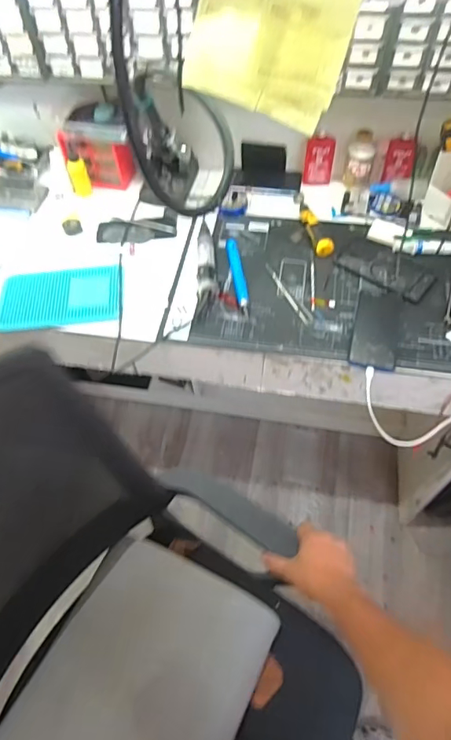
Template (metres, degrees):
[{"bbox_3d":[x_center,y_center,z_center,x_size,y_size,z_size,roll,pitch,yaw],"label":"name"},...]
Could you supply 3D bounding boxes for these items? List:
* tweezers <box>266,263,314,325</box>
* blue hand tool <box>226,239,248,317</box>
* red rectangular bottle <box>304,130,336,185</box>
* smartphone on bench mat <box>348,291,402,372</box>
[{"bbox_3d":[0.110,-0.138,0.867,0.022,0.004,0.152,-28,60,-14],"label":"tweezers"},{"bbox_3d":[0.026,-0.173,0.888,0.022,0.013,0.180,-9,58,-3],"label":"blue hand tool"},{"bbox_3d":[0.191,-0.430,0.979,0.057,0.099,0.024,8,59,8],"label":"red rectangular bottle"},{"bbox_3d":[0.256,-0.072,0.815,0.073,0.013,0.164,12,59,10],"label":"smartphone on bench mat"}]

